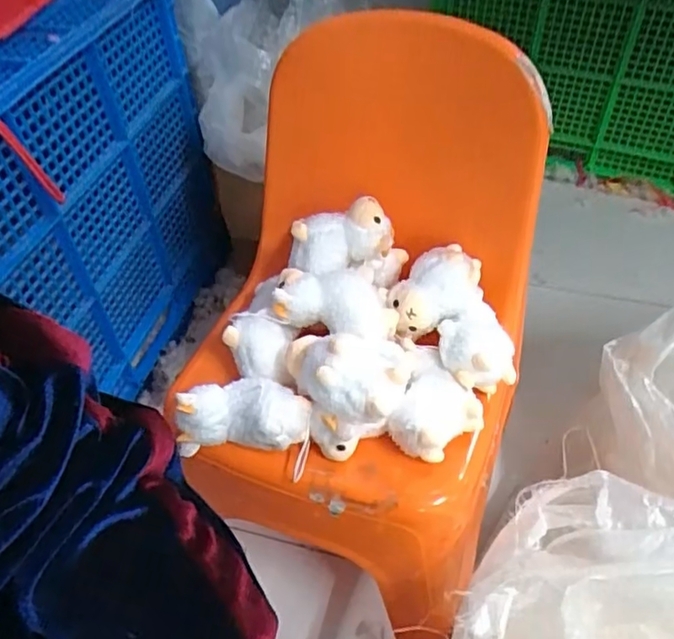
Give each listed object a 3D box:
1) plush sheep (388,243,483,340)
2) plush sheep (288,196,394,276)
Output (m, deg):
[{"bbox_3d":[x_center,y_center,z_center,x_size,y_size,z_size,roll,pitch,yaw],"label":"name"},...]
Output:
[{"bbox_3d":[0.101,-0.031,0.617,0.110,0.056,0.075,-35,56,-26],"label":"plush sheep"},{"bbox_3d":[0.002,-0.084,0.624,0.105,0.059,0.061,-15,49,-11],"label":"plush sheep"}]

